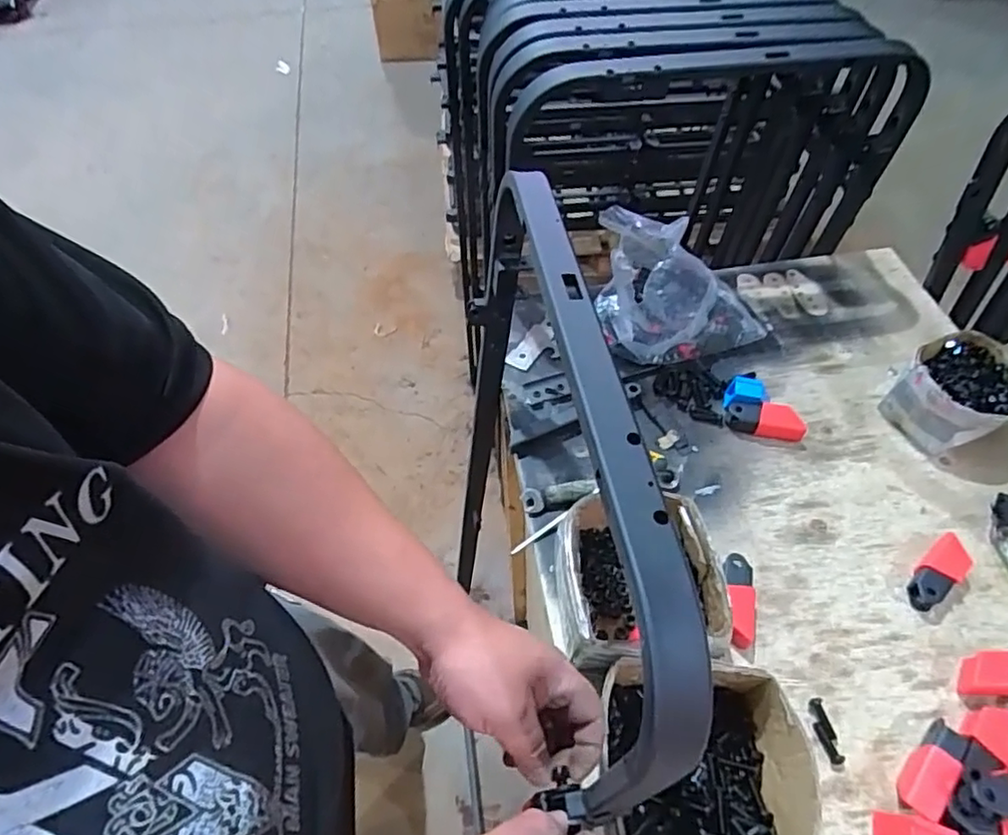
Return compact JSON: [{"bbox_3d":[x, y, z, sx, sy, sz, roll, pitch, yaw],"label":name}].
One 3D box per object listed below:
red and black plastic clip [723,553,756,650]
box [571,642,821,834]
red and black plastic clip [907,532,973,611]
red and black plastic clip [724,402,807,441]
[{"bbox_3d":[0.226,0.175,0.601,0.032,0.038,0.086,9,53,6],"label":"red and black plastic clip"},{"bbox_3d":[0.149,0.277,0.491,0.161,0.083,0.140,6,53,4],"label":"box"},{"bbox_3d":[0.431,0.153,0.618,0.082,0.027,0.034,-34,60,-24],"label":"red and black plastic clip"},{"bbox_3d":[0.305,0.005,0.733,0.083,0.029,0.034,10,53,7],"label":"red and black plastic clip"}]

